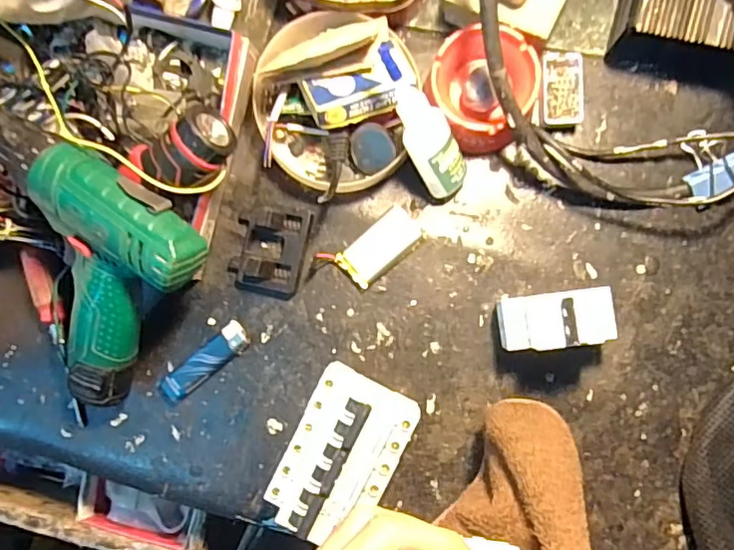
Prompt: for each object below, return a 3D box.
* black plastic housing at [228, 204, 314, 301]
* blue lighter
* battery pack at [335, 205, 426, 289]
[{"bbox_3d":[-0.079,-0.019,0.460,0.057,0.024,0.072,12,92,5],"label":"black plastic housing"},{"bbox_3d":[-0.135,0.074,0.471,0.089,0.013,0.025,-41,87,4],"label":"blue lighter"},{"bbox_3d":[0.011,-0.023,0.461,0.067,0.007,0.034,-42,87,4],"label":"battery pack"}]

